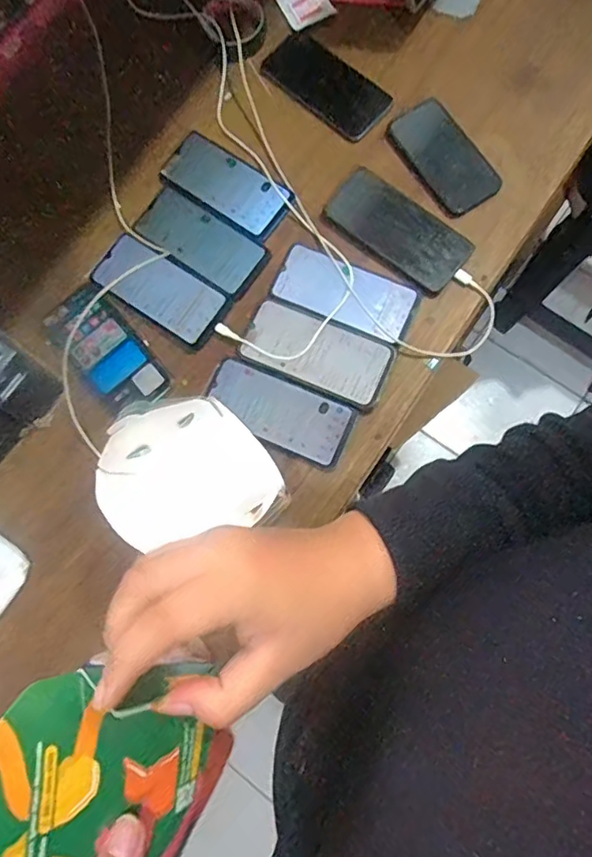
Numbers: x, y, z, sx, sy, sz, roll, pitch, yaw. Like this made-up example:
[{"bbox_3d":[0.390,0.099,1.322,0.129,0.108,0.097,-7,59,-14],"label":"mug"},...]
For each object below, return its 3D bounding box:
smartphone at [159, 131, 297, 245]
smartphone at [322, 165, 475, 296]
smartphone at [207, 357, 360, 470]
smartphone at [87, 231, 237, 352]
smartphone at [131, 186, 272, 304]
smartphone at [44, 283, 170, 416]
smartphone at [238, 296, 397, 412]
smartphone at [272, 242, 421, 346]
[{"bbox_3d":[-0.084,-0.294,0.680,0.160,0.011,0.080,33,81,10],"label":"smartphone"},{"bbox_3d":[0.119,-0.231,0.653,0.166,0.013,0.082,38,82,11],"label":"smartphone"},{"bbox_3d":[-0.020,-0.020,0.627,0.165,0.005,0.074,24,80,9],"label":"smartphone"},{"bbox_3d":[-0.159,-0.165,0.657,0.163,0.007,0.075,35,82,10],"label":"smartphone"},{"bbox_3d":[-0.111,-0.222,0.664,0.156,0.005,0.075,34,82,10],"label":"smartphone"},{"bbox_3d":[-0.220,-0.092,0.650,0.074,0.016,0.160,-41,78,-6],"label":"smartphone"},{"bbox_3d":[0.024,-0.086,0.635,0.166,0.006,0.082,24,80,9],"label":"smartphone"},{"bbox_3d":[0.057,-0.158,0.649,0.161,0.011,0.073,23,80,8],"label":"smartphone"}]

